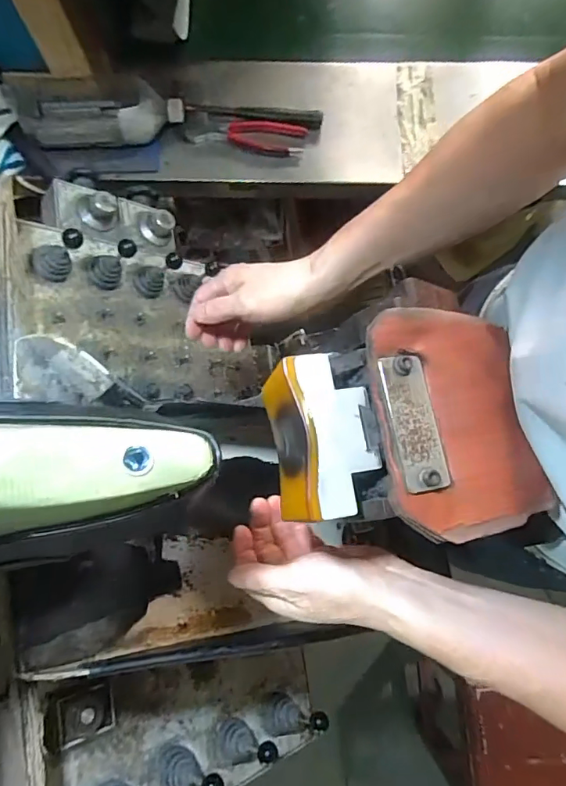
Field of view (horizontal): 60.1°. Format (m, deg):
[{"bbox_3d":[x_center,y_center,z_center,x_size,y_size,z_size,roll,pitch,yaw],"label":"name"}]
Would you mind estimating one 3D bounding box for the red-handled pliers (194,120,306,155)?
[{"bbox_3d":[-0.049,-0.386,0.741,0.166,0.011,0.051,4,78,1],"label":"red-handled pliers"}]

